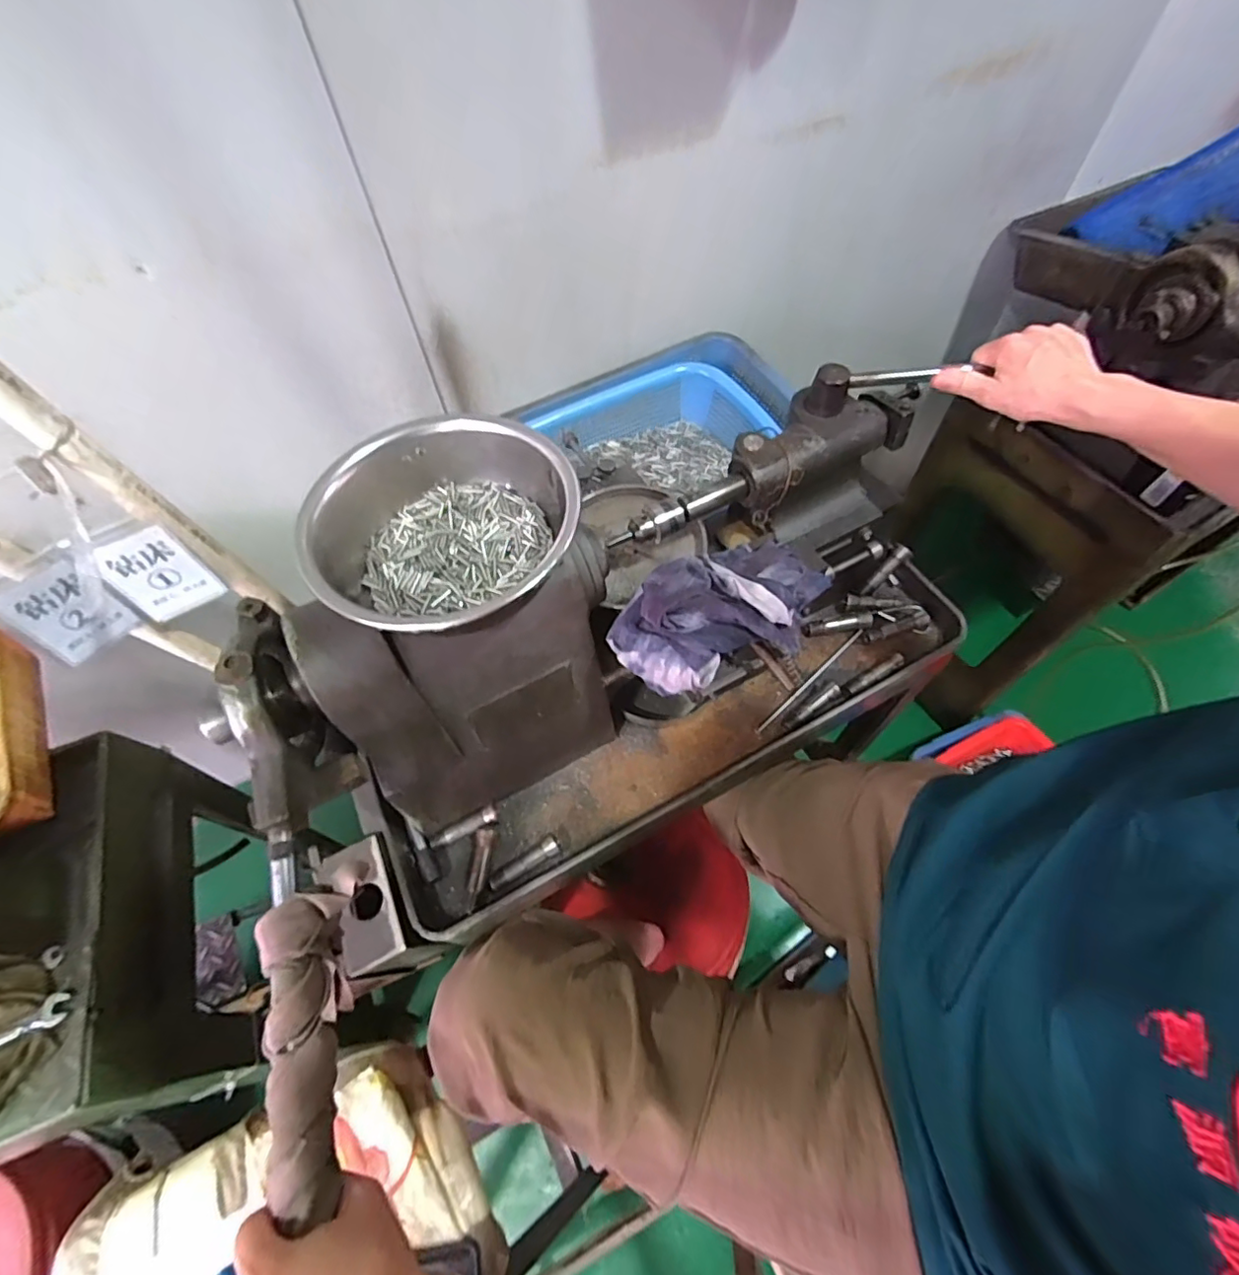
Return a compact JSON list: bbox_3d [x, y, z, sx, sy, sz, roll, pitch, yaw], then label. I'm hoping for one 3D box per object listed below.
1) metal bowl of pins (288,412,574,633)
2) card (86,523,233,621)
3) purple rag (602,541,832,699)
[{"bbox_3d":[-0.111,-0.075,0.394,0.160,0.054,0.190,14,62,11],"label":"metal bowl of pins"},{"bbox_3d":[-0.385,-0.053,0.470,0.063,0.094,0.010,-35,58,-14],"label":"card"},{"bbox_3d":[0.077,-0.020,0.465,0.165,0.060,0.095,-22,61,-9],"label":"purple rag"}]

